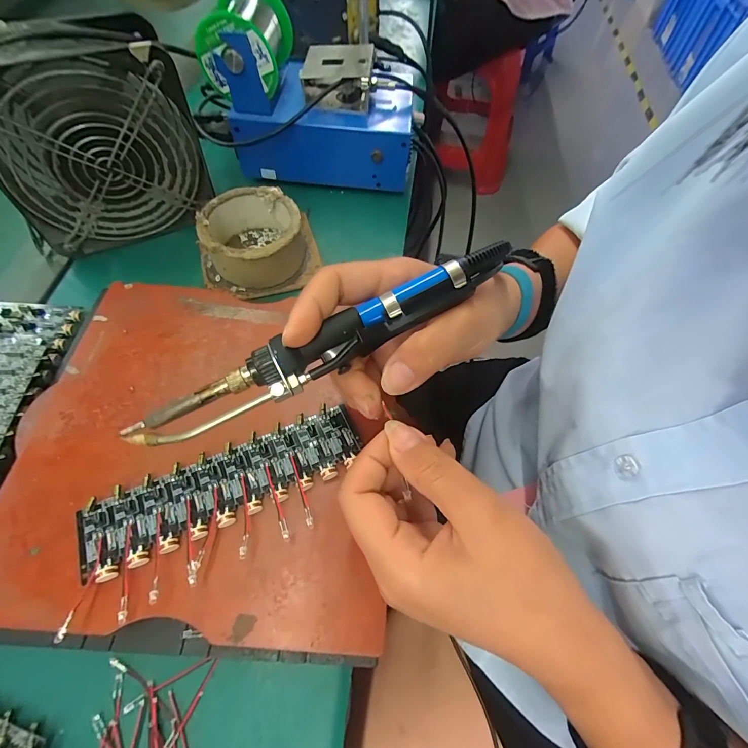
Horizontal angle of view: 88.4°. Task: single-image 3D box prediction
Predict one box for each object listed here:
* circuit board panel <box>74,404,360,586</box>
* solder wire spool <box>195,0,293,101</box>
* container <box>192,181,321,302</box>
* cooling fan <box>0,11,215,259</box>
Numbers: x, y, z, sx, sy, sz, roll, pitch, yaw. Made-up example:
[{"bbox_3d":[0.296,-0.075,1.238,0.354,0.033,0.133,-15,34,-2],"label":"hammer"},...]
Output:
[{"bbox_3d":[-0.087,0.065,0.231,0.162,0.007,0.045,-22,64,-14],"label":"circuit board panel"},{"bbox_3d":[-0.118,-0.313,0.355,0.065,0.059,0.092,5,61,2],"label":"solder wire spool"},{"bbox_3d":[-0.107,-0.122,0.353,0.106,0.051,0.085,-16,62,-9],"label":"container"},{"bbox_3d":[-0.226,-0.183,0.319,0.153,0.156,0.059,-22,64,-15],"label":"cooling fan"}]

